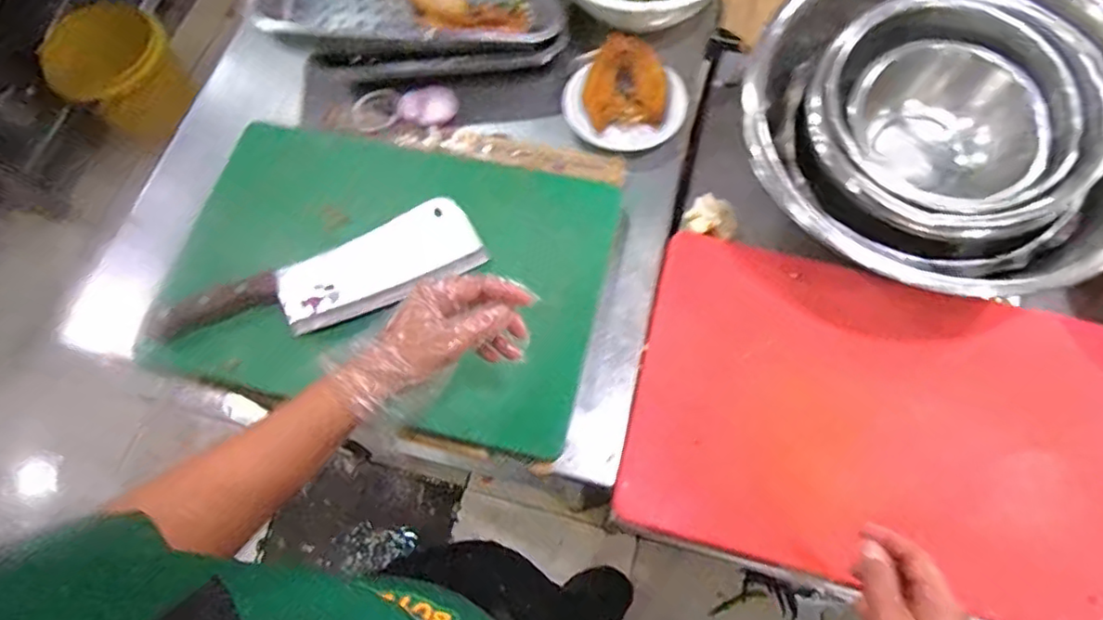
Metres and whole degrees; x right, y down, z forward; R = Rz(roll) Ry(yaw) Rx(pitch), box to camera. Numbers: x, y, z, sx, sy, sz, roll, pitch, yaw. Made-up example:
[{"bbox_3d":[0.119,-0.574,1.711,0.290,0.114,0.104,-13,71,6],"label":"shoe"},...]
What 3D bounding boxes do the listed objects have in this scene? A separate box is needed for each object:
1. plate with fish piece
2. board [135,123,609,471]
[{"bbox_3d":[0.087,-0.253,0.720,0.138,0.047,0.135,9,64,6],"label":"plate with fish piece"},{"bbox_3d":[-0.174,-0.040,0.637,0.441,0.037,0.292,12,71,7],"label":"board"}]

